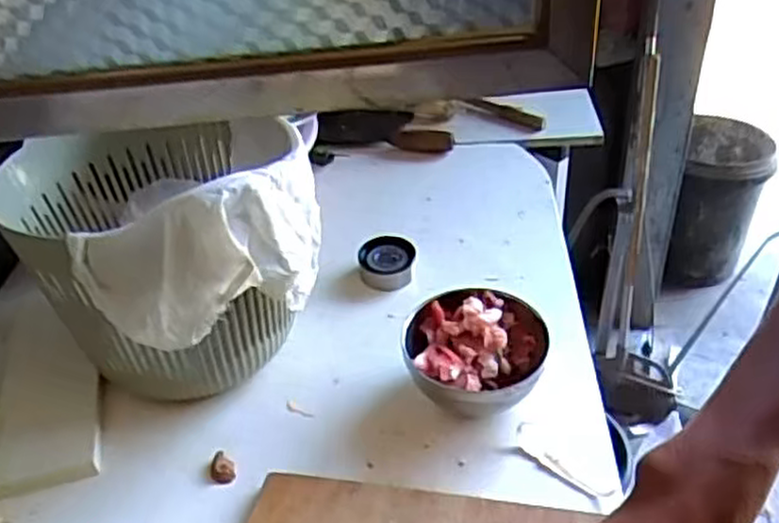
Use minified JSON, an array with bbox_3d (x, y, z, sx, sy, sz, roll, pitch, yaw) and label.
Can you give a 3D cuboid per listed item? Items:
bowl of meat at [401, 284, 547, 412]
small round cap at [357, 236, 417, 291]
[{"bbox_3d":[0.084,0.098,0.713,0.135,0.078,0.127,-3,39,2],"label":"bowl of meat"},{"bbox_3d":[-0.003,0.001,0.875,0.064,0.029,0.063,-3,39,2],"label":"small round cap"}]

